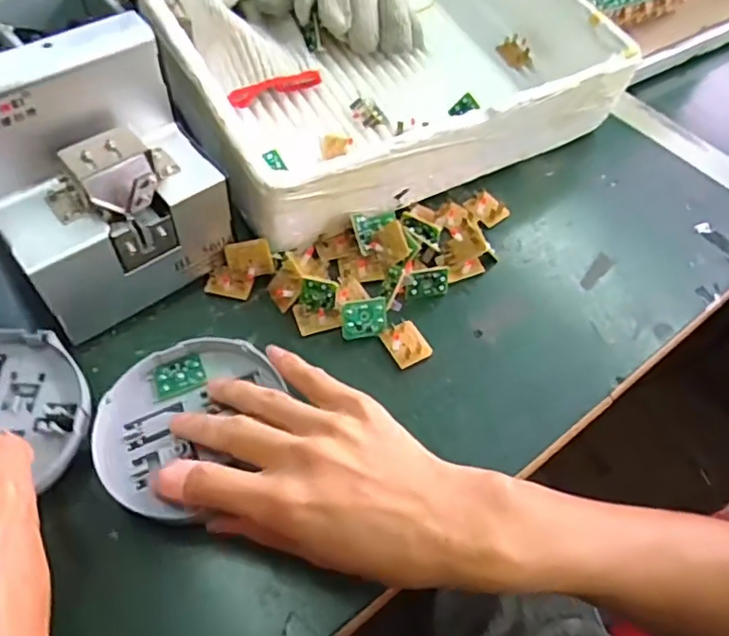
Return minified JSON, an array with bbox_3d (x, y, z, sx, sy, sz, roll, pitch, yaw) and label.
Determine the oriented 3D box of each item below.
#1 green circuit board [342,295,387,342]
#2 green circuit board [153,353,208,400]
[{"bbox_3d":[0.000,0.000,0.383,0.030,0.004,0.024,-9,96,-8],"label":"green circuit board"},{"bbox_3d":[-0.109,0.034,0.347,0.028,0.004,0.024,-15,58,-15],"label":"green circuit board"}]

